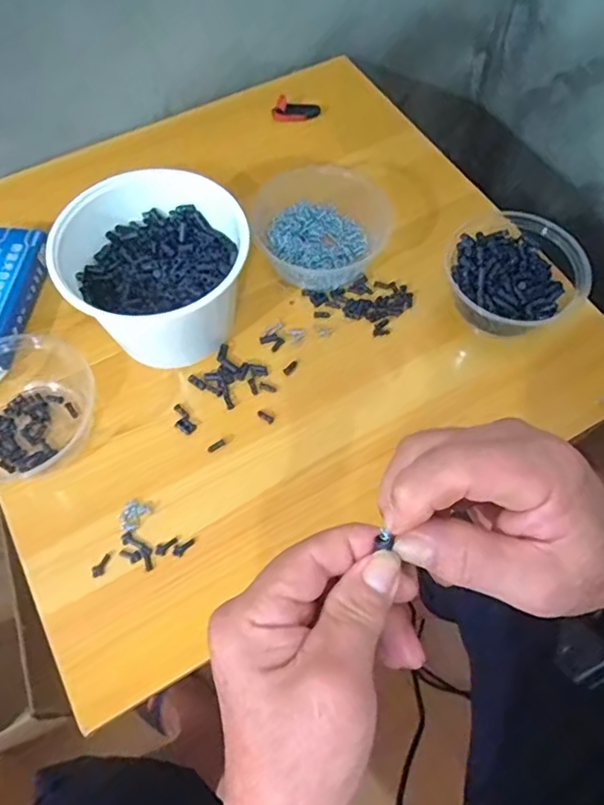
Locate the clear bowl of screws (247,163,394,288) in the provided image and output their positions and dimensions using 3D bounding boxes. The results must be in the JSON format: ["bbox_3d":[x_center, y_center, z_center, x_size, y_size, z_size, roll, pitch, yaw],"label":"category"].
[{"bbox_3d":[0.017,-0.190,0.600,0.118,0.065,0.129,1,63,-1],"label":"clear bowl of screws"}]

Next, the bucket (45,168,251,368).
[{"bbox_3d":[-0.129,-0.123,0.534,0.154,0.112,0.143,1,63,-1],"label":"bucket"}]

